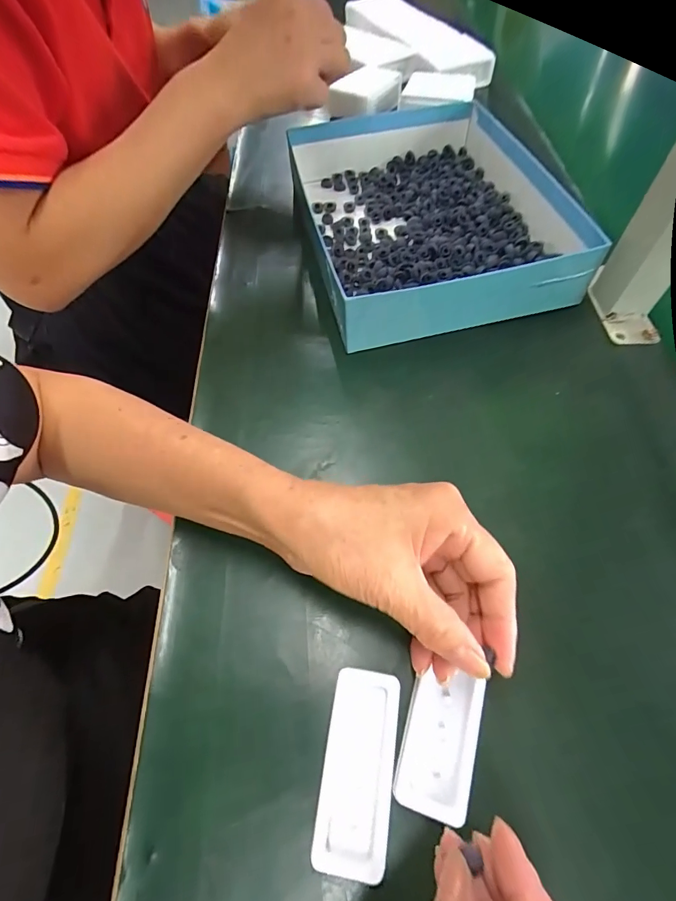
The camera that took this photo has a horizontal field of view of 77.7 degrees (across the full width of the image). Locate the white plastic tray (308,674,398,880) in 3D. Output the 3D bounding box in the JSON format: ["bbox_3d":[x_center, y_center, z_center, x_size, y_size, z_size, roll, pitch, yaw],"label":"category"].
[{"bbox_3d":[0.011,0.164,0.220,0.036,0.006,0.086,6,61,6],"label":"white plastic tray"}]

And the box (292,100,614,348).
[{"bbox_3d":[0.085,-0.247,0.424,0.225,0.057,0.303,-11,60,-3],"label":"box"}]

